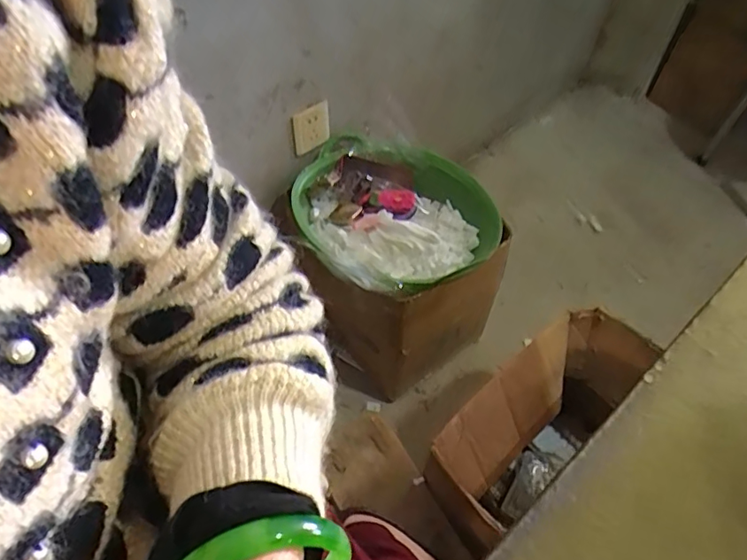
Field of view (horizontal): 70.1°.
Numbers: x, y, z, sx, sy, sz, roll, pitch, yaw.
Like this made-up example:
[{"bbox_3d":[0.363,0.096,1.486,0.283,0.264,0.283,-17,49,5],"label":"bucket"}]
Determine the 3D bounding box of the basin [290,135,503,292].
[{"bbox_3d":[0.031,-0.136,1.030,0.363,0.108,0.419,-24,56,-22],"label":"basin"}]

